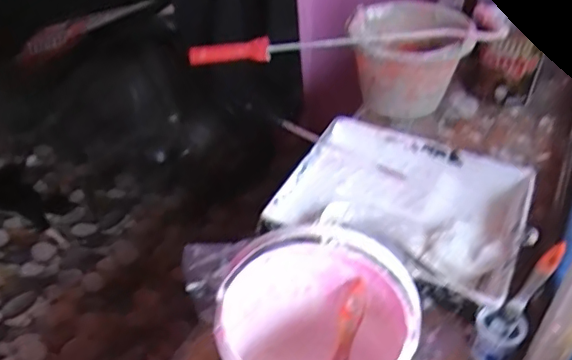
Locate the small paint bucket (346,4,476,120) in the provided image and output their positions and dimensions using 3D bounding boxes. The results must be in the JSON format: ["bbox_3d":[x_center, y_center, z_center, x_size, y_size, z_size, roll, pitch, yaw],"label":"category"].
[{"bbox_3d":[0.243,-0.235,1.139,0.211,0.165,0.210,0,40,0],"label":"small paint bucket"}]

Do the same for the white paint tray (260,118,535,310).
[{"bbox_3d":[0.184,0.044,0.880,0.346,0.068,0.294,17,43,20],"label":"white paint tray"}]

